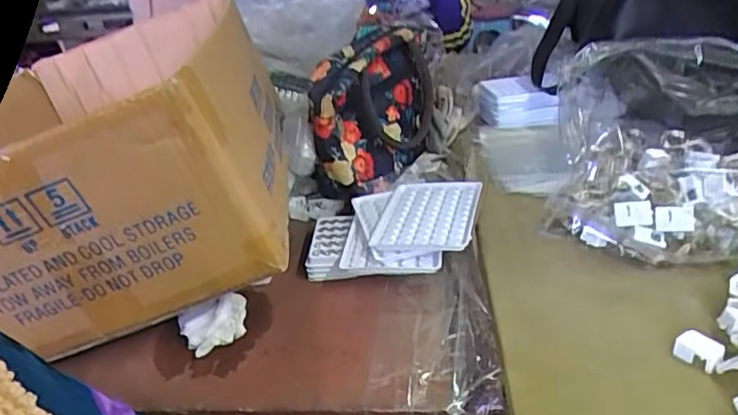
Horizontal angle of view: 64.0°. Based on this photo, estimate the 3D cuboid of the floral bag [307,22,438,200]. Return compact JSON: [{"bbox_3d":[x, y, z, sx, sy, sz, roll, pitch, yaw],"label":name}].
[{"bbox_3d":[0.010,-0.130,0.734,0.103,0.148,0.240,4,28,19],"label":"floral bag"}]

